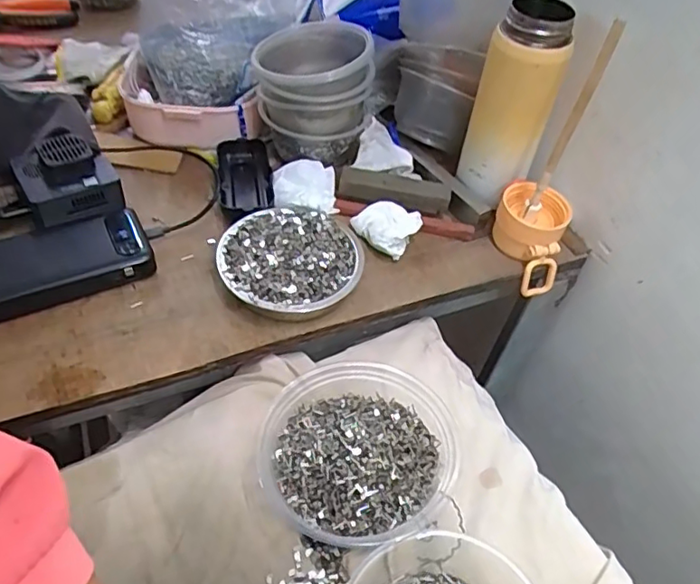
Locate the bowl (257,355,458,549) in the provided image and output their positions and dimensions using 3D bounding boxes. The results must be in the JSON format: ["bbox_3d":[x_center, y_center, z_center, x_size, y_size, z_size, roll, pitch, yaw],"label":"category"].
[{"bbox_3d":[0.007,0.117,0.409,0.138,0.045,0.127,-2,49,-9],"label":"bowl"}]

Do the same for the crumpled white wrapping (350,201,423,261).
[{"bbox_3d":[0.031,-0.059,0.546,0.058,0.031,0.047,32,52,21],"label":"crumpled white wrapping"}]

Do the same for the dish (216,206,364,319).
[{"bbox_3d":[-0.050,-0.027,0.503,0.116,0.035,0.118,3,48,-4],"label":"dish"}]

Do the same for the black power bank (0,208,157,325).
[{"bbox_3d":[-0.252,-0.024,0.485,0.157,0.029,0.081,-20,54,-23],"label":"black power bank"}]

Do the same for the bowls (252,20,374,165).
[{"bbox_3d":[-0.036,-0.200,0.578,0.109,0.103,0.104,4,48,-3],"label":"bowls"}]

